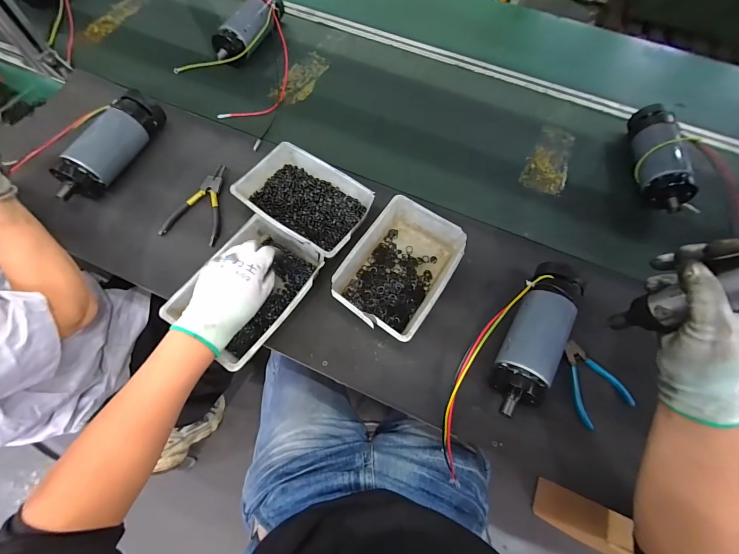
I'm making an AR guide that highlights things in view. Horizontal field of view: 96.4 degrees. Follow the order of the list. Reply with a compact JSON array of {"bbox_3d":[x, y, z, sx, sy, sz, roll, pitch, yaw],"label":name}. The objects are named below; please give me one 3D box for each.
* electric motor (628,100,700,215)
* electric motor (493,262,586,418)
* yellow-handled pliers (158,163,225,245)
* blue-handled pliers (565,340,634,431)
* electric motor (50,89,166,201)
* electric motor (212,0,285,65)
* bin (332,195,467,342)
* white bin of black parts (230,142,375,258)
[{"bbox_3d":[0.572,-0.241,0.645,0.067,0.067,0.226,5,64,2],"label":"electric motor"},{"bbox_3d":[0.237,0.083,0.467,0.074,0.067,0.226,25,67,12],"label":"electric motor"},{"bbox_3d":[-0.284,-0.131,0.580,0.097,0.017,0.154,15,65,7],"label":"yellow-handled pliers"},{"bbox_3d":[0.311,0.150,0.473,0.079,0.021,0.105,-27,67,-12],"label":"blue-handled pliers"},{"bbox_3d":[-0.462,-0.232,0.585,0.074,0.073,0.229,24,64,5],"label":"electric motor"},{"bbox_3d":[-0.263,-0.577,0.765,0.076,0.070,0.238,19,66,9],"label":"electric motor"},{"bbox_3d":[0.048,-0.011,0.515,0.143,0.057,0.207,30,68,14],"label":"bin"},{"bbox_3d":[-0.103,-0.126,0.562,0.209,0.055,0.147,31,68,14],"label":"white bin of black parts"}]

